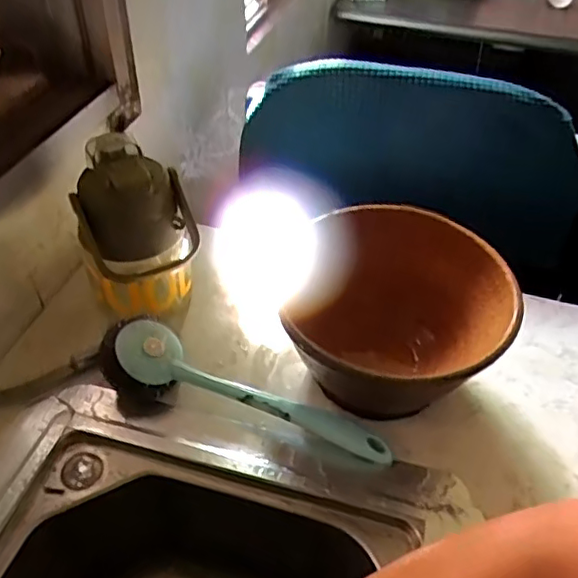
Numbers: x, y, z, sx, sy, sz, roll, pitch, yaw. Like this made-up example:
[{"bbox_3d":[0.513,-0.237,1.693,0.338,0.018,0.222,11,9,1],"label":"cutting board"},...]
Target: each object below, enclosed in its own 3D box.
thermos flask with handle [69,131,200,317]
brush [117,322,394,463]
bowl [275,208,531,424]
[{"bbox_3d":[-0.148,-0.045,0.581,0.105,0.176,0.092,-16,46,-18],"label":"thermos flask with handle"},{"bbox_3d":[-0.033,0.090,0.530,0.265,0.052,0.056,13,44,10],"label":"brush"},{"bbox_3d":[0.098,0.035,0.546,0.185,0.123,0.203,1,44,-1],"label":"bowl"}]

